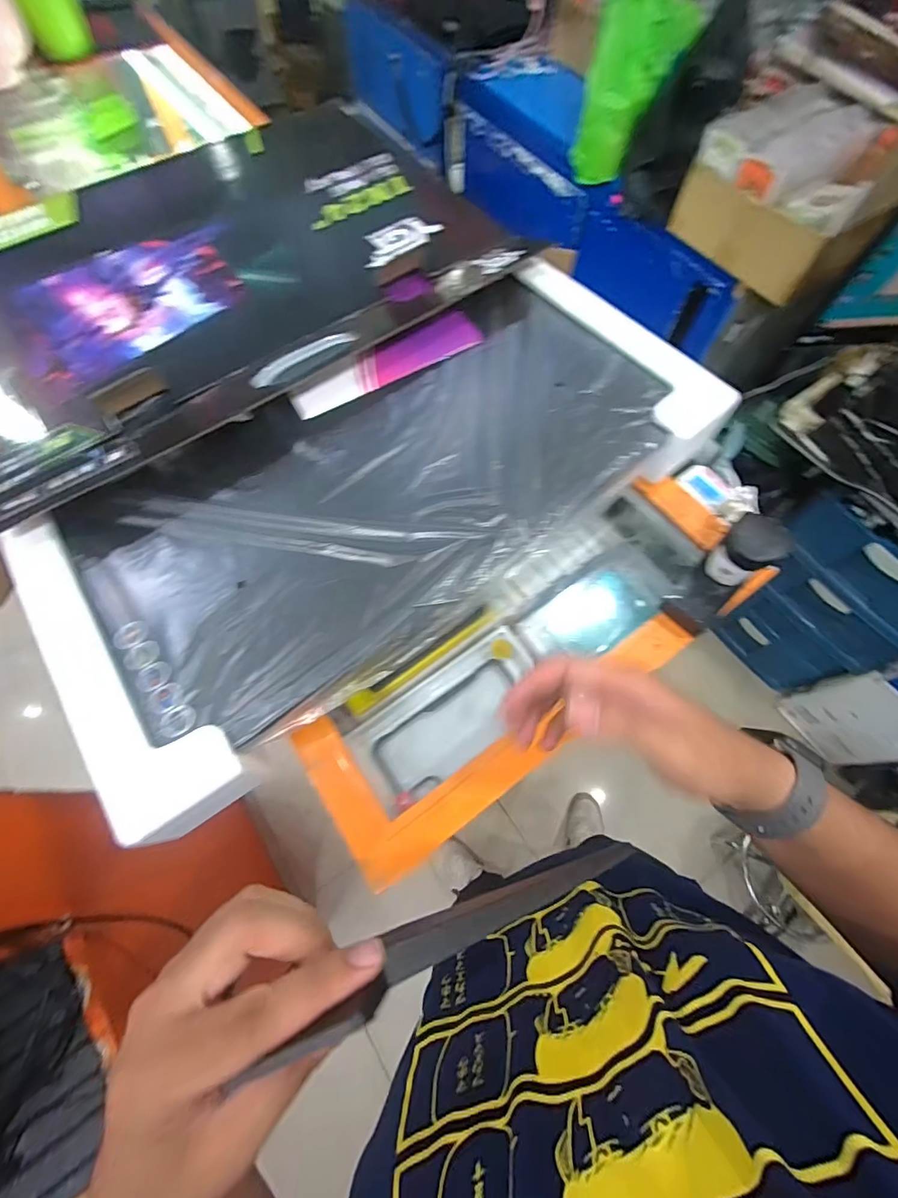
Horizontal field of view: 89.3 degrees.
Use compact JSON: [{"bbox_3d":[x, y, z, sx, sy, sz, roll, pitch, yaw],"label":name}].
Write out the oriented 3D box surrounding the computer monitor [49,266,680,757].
[{"bbox_3d":[-0.046,-0.108,0.417,0.524,0.024,0.272,-34,72,-13],"label":"computer monitor"}]

